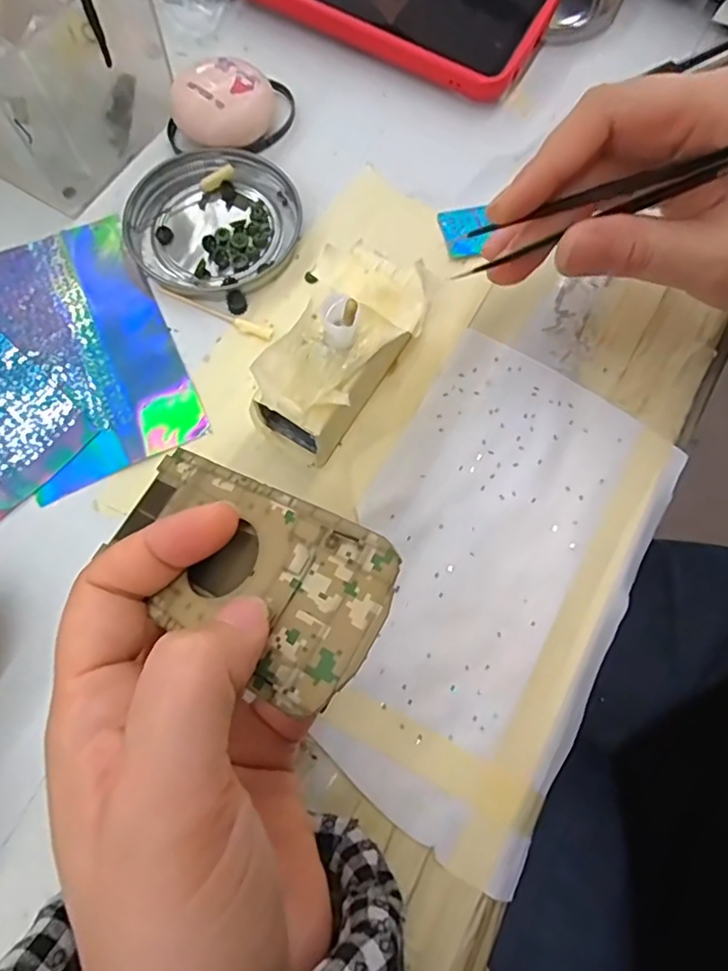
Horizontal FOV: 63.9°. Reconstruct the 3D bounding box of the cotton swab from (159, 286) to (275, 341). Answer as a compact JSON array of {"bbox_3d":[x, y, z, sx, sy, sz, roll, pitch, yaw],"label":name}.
[{"bbox_3d":[-0.066,-0.076,0.259,0.056,0.004,0.007,20,74,5],"label":"cotton swab"}]

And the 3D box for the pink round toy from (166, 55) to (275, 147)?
[{"bbox_3d":[-0.068,-0.183,0.282,0.043,0.023,0.040,0,73,-1],"label":"pink round toy"}]

